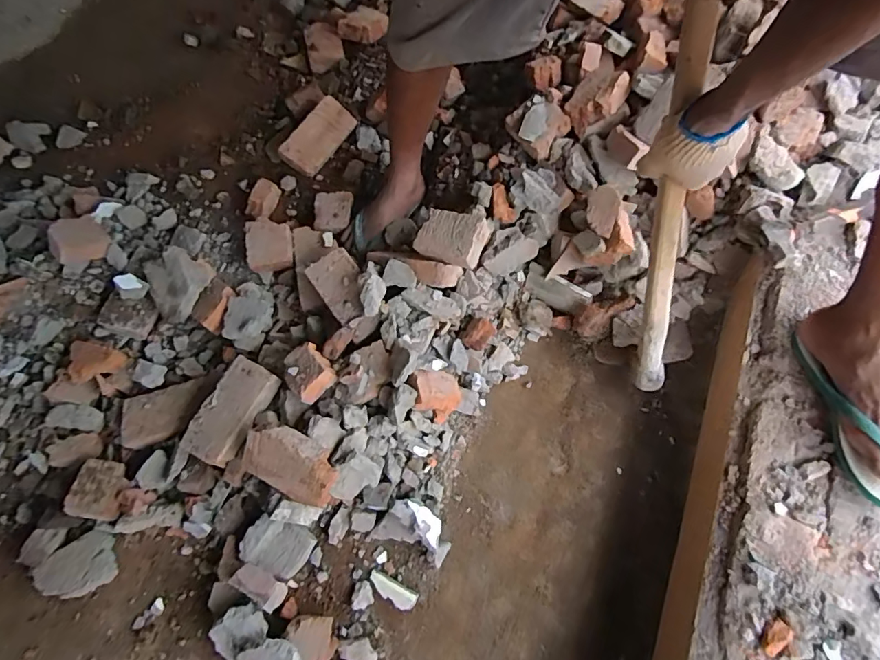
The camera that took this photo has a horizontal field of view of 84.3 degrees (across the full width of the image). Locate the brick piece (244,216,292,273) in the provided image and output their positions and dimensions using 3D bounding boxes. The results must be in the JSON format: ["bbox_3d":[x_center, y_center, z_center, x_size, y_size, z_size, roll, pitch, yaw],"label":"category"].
[{"bbox_3d":[-0.358,-0.181,1.022,0.094,0.039,0.115,-8,69,-3],"label":"brick piece"}]

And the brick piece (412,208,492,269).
[{"bbox_3d":[0.025,-0.170,0.921,0.129,0.050,0.101,17,77,27],"label":"brick piece"}]

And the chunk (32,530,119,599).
[{"bbox_3d":[-0.606,0.394,0.810,0.114,0.031,0.087,-21,70,-8],"label":"chunk"}]

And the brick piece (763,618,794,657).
[{"bbox_3d":[0.412,0.377,0.595,0.041,0.013,0.021,-41,74,-14],"label":"brick piece"}]

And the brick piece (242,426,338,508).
[{"bbox_3d":[-0.238,0.219,0.799,0.164,0.059,0.097,29,106,14],"label":"brick piece"}]

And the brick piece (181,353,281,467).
[{"bbox_3d":[-0.368,0.144,0.861,0.093,0.038,0.181,25,71,9],"label":"brick piece"}]

